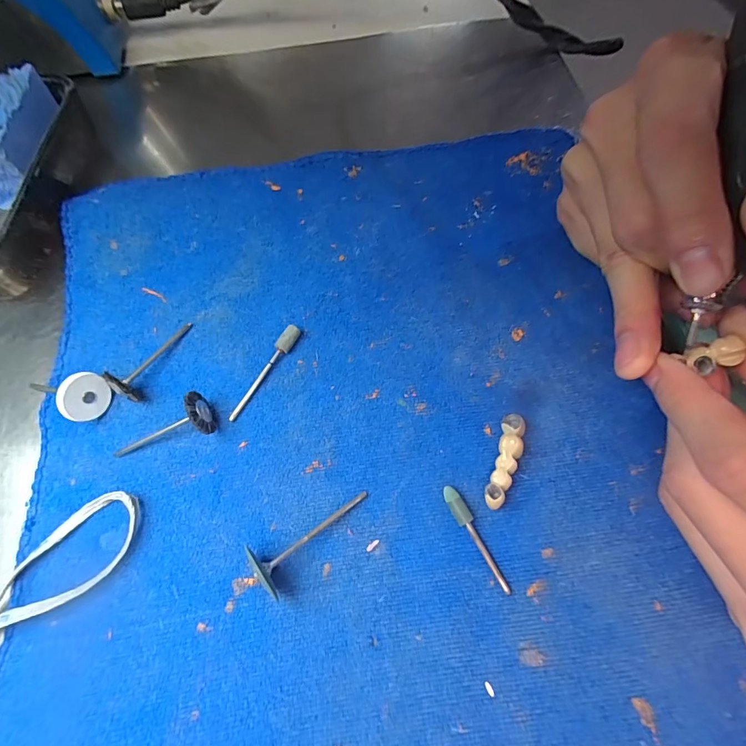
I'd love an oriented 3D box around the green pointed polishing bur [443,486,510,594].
[{"bbox_3d":[0.037,0.061,0.151,0.006,0.006,0.040,-25,69,-8],"label":"green pointed polishing bur"}]

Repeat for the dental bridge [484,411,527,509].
[{"bbox_3d":[0.052,0.034,0.160,0.009,0.010,0.039,18,69,9],"label":"dental bridge"}]

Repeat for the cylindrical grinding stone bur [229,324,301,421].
[{"bbox_3d":[-0.047,-0.001,0.178,0.006,0.008,0.048,30,71,14],"label":"cylindrical grinding stone bur"}]

